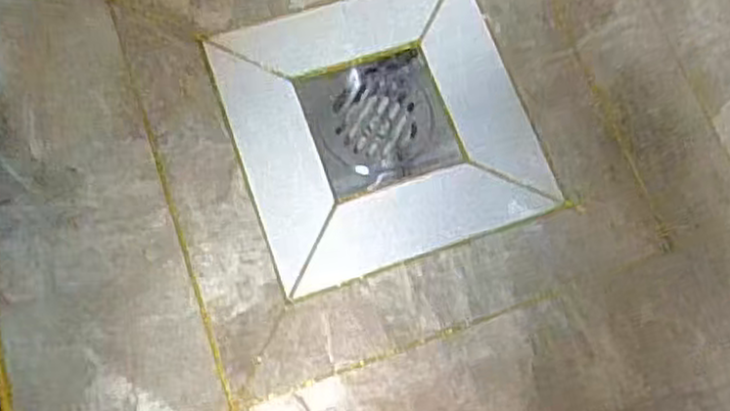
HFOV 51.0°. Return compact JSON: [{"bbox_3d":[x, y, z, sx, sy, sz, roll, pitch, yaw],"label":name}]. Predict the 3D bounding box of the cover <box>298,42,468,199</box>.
[{"bbox_3d":[0.011,-0.063,0.572,0.100,0.006,0.098,-18,73,-8],"label":"cover"}]

